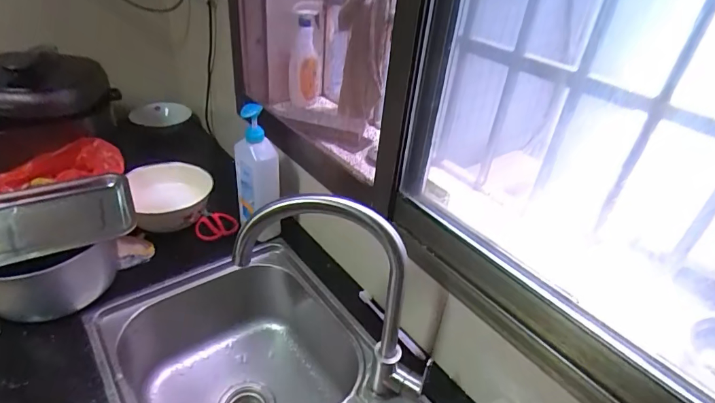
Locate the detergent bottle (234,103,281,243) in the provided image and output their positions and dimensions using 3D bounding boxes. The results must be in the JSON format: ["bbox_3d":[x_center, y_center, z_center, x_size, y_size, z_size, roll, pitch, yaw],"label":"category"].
[{"bbox_3d":[-0.206,-0.053,0.885,0.097,0.296,0.056,31,41,32],"label":"detergent bottle"}]

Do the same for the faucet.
[{"bbox_3d":[-0.028,0.136,0.583,0.266,0.334,0.031,10,34,5],"label":"faucet"}]

